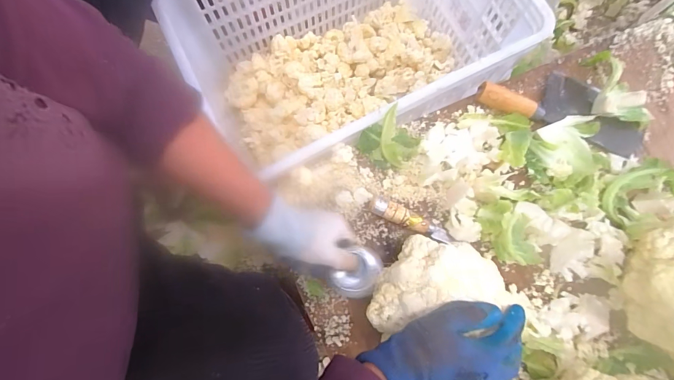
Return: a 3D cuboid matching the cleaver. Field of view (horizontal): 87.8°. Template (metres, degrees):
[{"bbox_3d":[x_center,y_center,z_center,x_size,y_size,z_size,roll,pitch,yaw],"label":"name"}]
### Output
[{"bbox_3d":[0.351,-0.133,0.530,0.271,0.036,0.100,20,81,0],"label":"cleaver"}]

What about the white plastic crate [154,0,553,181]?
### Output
[{"bbox_3d":[0.020,-0.254,0.658,0.523,0.280,0.362,-28,83,-7],"label":"white plastic crate"}]

